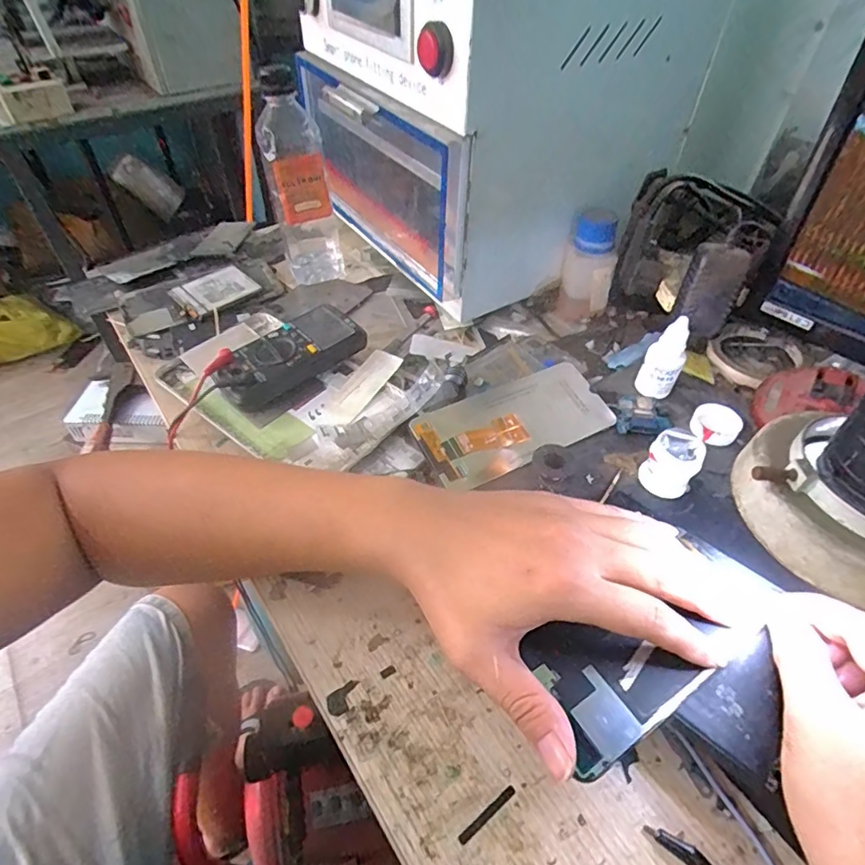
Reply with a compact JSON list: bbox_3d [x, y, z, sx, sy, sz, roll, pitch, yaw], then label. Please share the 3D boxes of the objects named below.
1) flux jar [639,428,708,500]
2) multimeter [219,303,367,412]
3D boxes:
[{"bbox_3d":[0.171,0.023,0.381,0.034,0.037,0.035,1,47,-1],"label":"flux jar"},{"bbox_3d":[-0.123,-0.065,0.467,0.120,0.035,0.058,-29,54,-25],"label":"multimeter"}]

